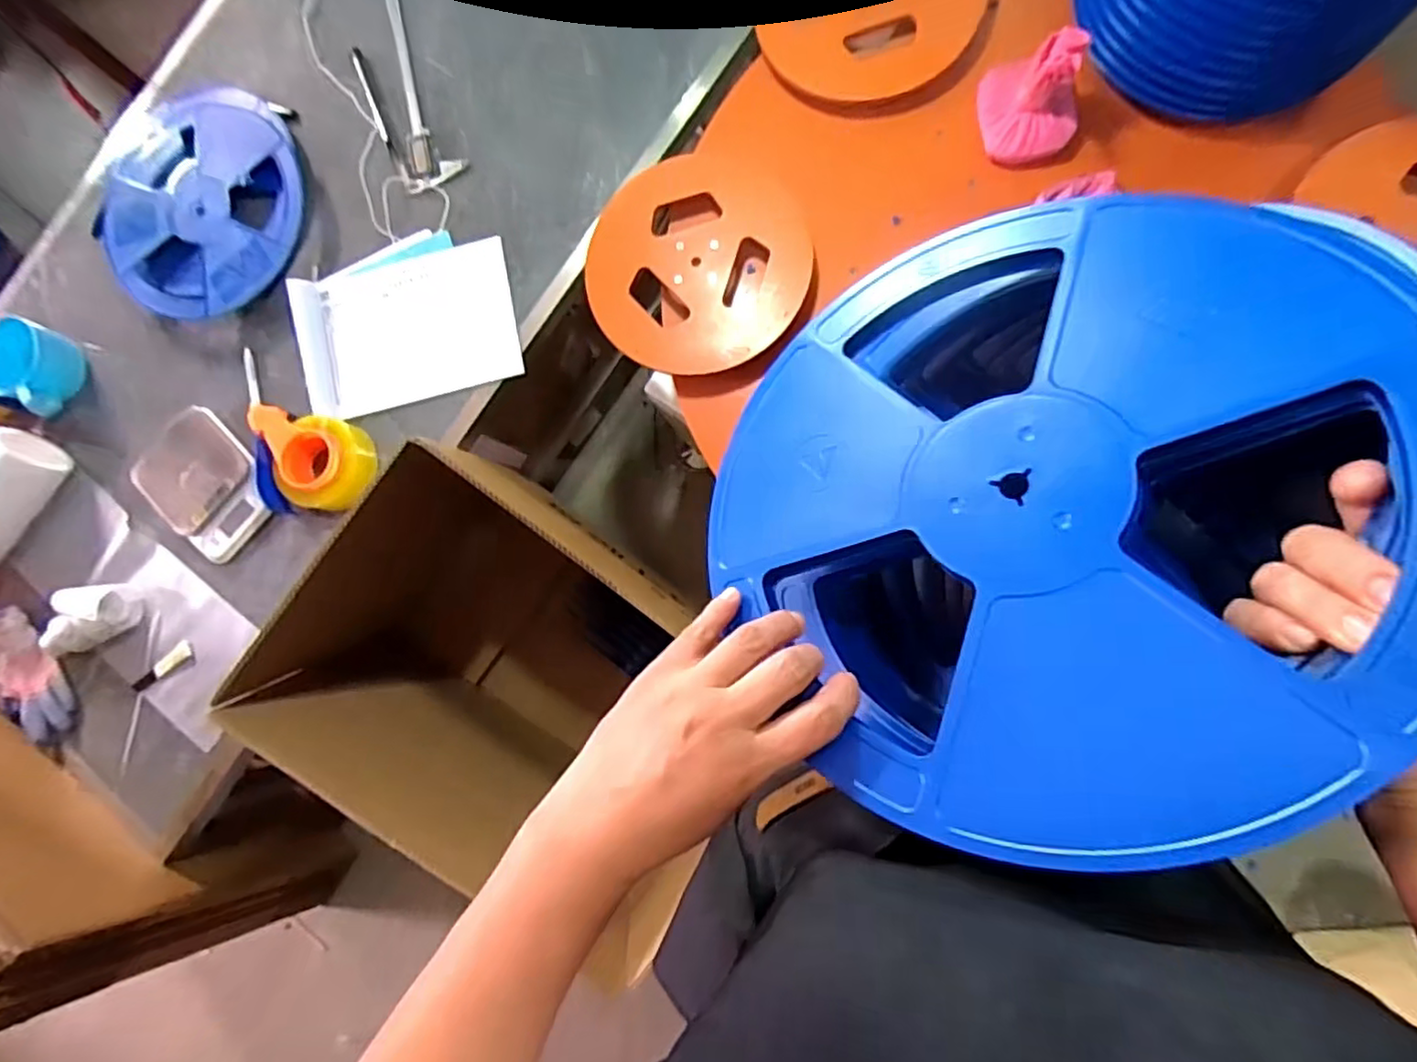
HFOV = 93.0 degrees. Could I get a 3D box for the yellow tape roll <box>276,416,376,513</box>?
[{"bbox_3d":[-0.536,-0.092,0.940,0.121,0.054,0.126,20,88,9],"label":"yellow tape roll"}]

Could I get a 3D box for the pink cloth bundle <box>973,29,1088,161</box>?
[{"bbox_3d":[0.365,-0.495,0.744,0.099,0.113,0.112,-12,84,6],"label":"pink cloth bundle"}]

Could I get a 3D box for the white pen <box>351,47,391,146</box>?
[{"bbox_3d":[-0.499,-0.641,0.993,0.014,0.008,0.167,-20,83,5],"label":"white pen"}]

